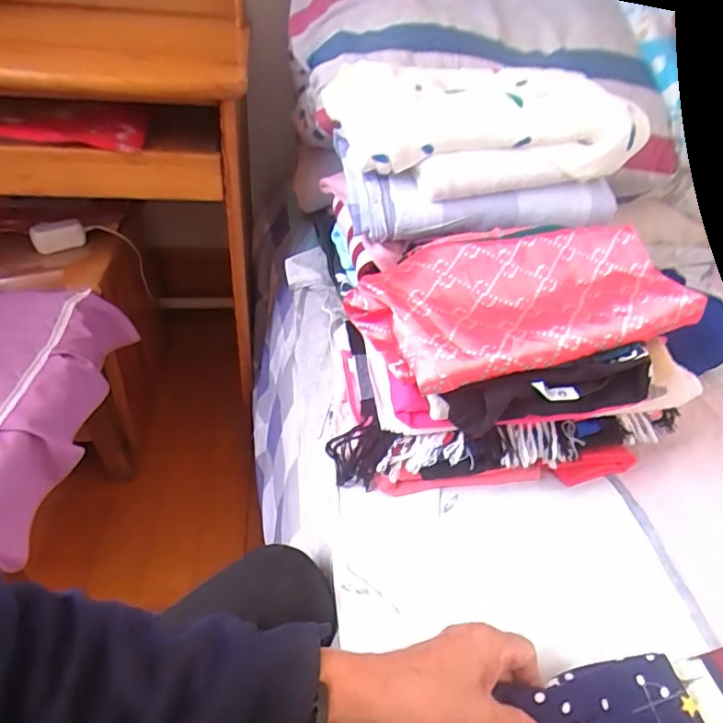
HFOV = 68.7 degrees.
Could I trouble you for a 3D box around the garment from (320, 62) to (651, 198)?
[{"bbox_3d":[0.139,-0.310,0.668,0.339,0.097,0.255,-7,41,-15],"label":"garment"}]

